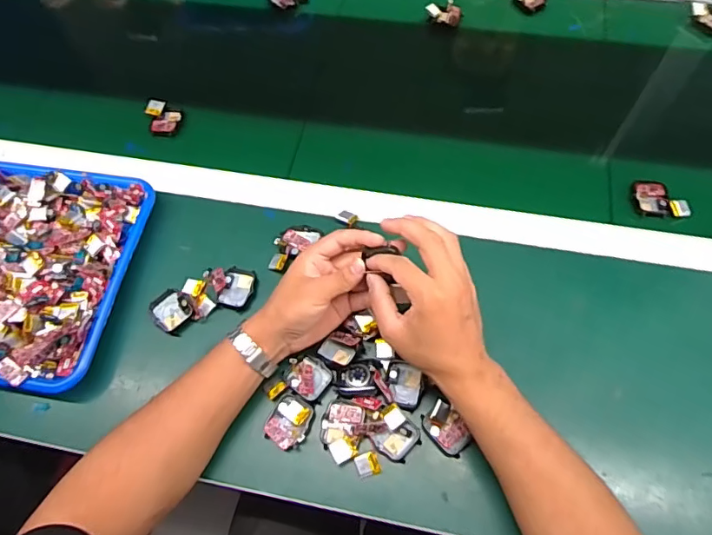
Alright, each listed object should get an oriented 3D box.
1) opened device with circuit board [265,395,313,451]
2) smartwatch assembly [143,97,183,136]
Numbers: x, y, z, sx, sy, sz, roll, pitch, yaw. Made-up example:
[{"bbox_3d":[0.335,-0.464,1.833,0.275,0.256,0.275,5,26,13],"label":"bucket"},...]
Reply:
[{"bbox_3d":[-0.063,0.148,0.473,0.039,0.013,0.046,29,70,16],"label":"opened device with circuit board"},{"bbox_3d":[-0.251,-0.197,0.647,0.042,0.021,0.055,-14,65,-3],"label":"smartwatch assembly"}]

